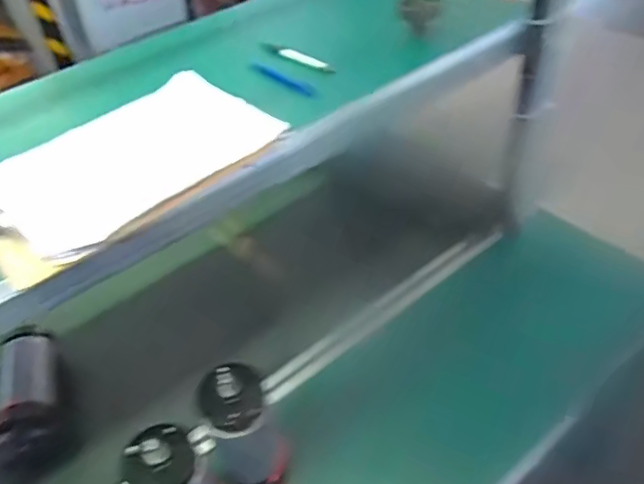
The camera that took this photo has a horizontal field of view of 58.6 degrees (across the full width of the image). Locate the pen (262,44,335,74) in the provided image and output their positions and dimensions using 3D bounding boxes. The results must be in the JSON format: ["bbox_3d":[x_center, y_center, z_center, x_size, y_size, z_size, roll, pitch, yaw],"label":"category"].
[{"bbox_3d":[-0.040,-0.284,0.879,0.147,0.013,0.016,29,54,31],"label":"pen"}]

